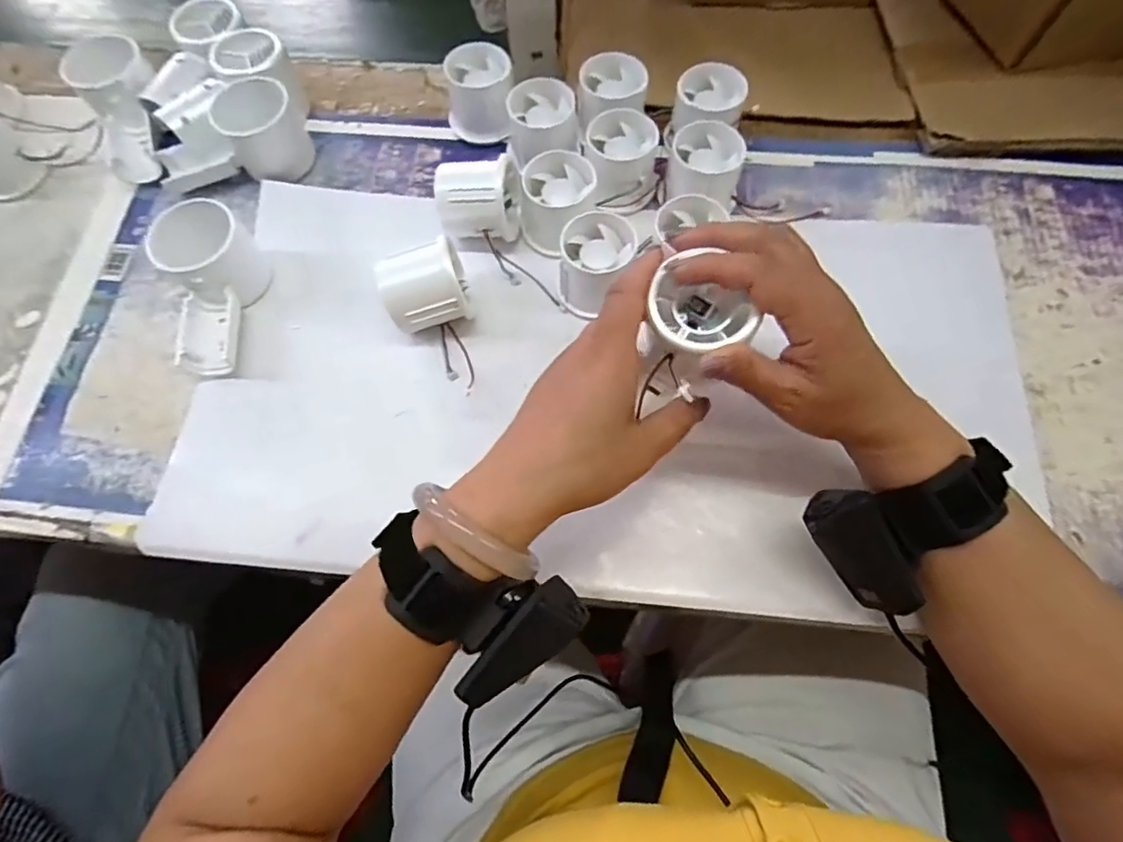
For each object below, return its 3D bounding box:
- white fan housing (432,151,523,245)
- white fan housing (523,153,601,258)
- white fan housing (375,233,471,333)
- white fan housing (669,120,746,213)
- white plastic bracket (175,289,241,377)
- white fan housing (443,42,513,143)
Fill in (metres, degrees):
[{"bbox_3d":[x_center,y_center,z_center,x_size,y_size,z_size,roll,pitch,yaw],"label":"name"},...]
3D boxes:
[{"bbox_3d":[-0.059,-0.158,0.414,0.057,0.056,0.051,1,70,1],"label":"white fan housing"},{"bbox_3d":[-0.004,-0.160,0.418,0.052,0.043,0.055,0,70,1],"label":"white fan housing"},{"bbox_3d":[-0.092,-0.090,0.389,0.054,0.055,0.055,-15,70,-5],"label":"white fan housing"},{"bbox_3d":[0.106,-0.187,0.426,0.051,0.046,0.049,9,70,4],"label":"white fan housing"},{"bbox_3d":[-0.241,-0.060,0.397,0.037,0.024,0.056,-10,70,-3],"label":"white plastic bracket"},{"bbox_3d":[-0.065,-0.263,0.460,0.052,0.042,0.063,-1,70,1],"label":"white fan housing"}]

